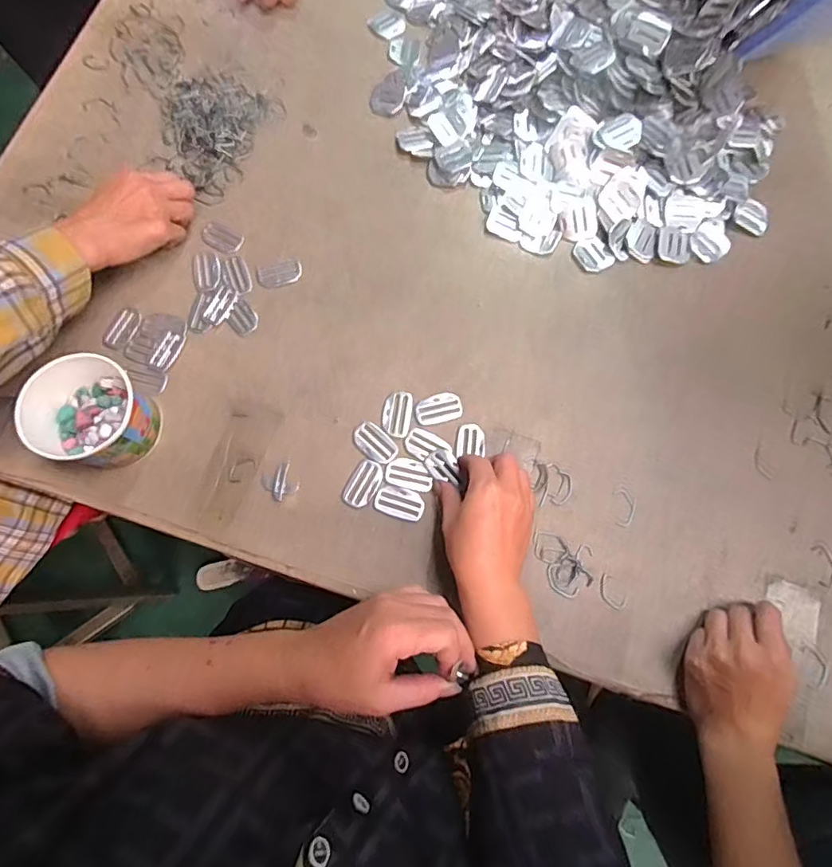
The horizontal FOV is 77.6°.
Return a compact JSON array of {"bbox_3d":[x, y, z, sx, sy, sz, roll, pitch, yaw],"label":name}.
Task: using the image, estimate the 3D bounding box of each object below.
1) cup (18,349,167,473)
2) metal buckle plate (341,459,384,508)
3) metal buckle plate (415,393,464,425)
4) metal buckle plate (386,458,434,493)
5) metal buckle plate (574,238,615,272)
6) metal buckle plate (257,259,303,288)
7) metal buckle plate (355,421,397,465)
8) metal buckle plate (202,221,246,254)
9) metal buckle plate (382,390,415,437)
[{"bbox_3d":[-0.284,-0.015,0.460,0.090,0.073,0.087,0,74,0],"label":"cup"},{"bbox_3d":[-0.049,0.047,0.485,0.028,0.004,0.046,26,76,7],"label":"metal buckle plate"},{"bbox_3d":[0.023,-0.025,0.511,0.045,0.004,0.028,-14,75,-4],"label":"metal buckle plate"},{"bbox_3d":[-0.005,0.038,0.483,0.044,0.004,0.028,16,75,4],"label":"metal buckle plate"},{"bbox_3d":[0.186,-0.187,0.543,0.032,0.005,0.039,-35,77,-9],"label":"metal buckle plate"},{"bbox_3d":[-0.142,-0.168,0.541,0.046,0.004,0.027,-15,75,-4],"label":"metal buckle plate"},{"bbox_3d":[-0.039,0.009,0.491,0.045,0.004,0.028,38,78,10],"label":"metal buckle plate"},{"bbox_3d":[-0.206,-0.208,0.550,0.047,0.004,0.030,27,76,7],"label":"metal buckle plate"},{"bbox_3d":[-0.018,-0.020,0.505,0.028,0.004,0.045,11,75,3],"label":"metal buckle plate"}]

